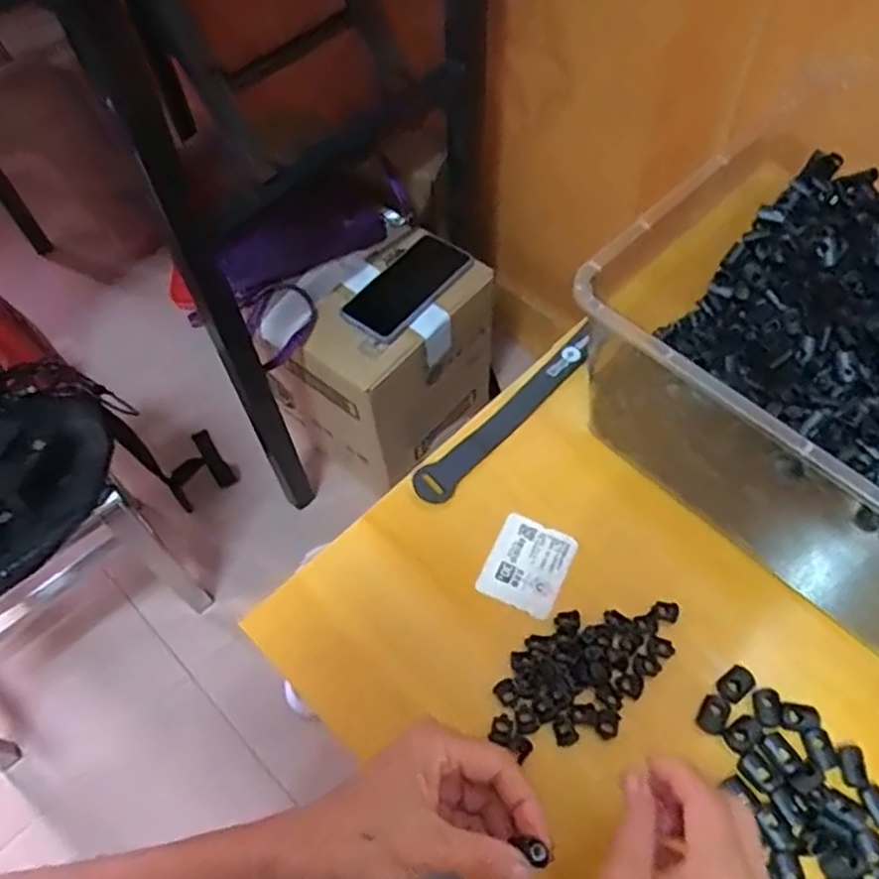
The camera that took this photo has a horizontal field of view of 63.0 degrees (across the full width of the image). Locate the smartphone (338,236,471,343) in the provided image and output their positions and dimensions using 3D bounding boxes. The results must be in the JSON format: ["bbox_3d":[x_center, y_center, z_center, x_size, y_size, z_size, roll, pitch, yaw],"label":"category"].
[{"bbox_3d":[-0.038,-0.182,0.859,0.077,0.011,0.166,34,67,21],"label":"smartphone"}]

